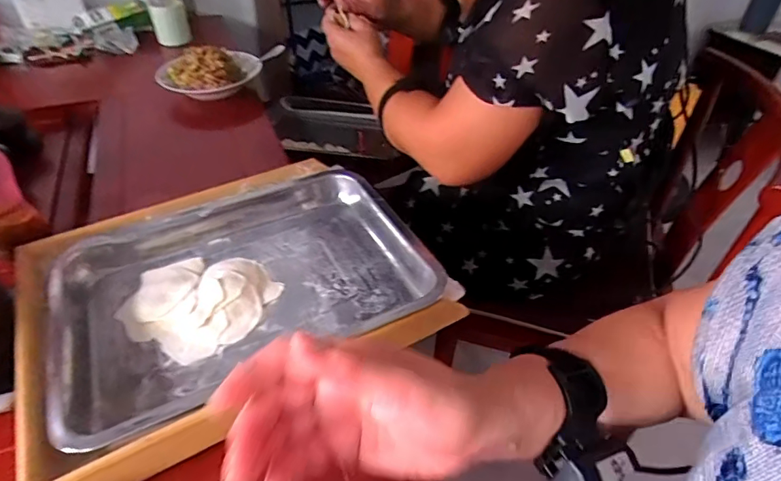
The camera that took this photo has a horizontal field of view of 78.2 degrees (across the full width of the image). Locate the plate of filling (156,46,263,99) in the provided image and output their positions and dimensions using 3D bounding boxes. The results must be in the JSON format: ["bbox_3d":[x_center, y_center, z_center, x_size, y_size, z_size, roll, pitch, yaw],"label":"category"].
[{"bbox_3d":[-0.310,-0.289,0.826,0.171,0.059,0.141,-13,42,-18],"label":"plate of filling"}]

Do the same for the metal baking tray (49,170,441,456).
[{"bbox_3d":[-0.148,0.039,0.488,0.337,0.055,0.252,-17,43,-23],"label":"metal baking tray"}]

